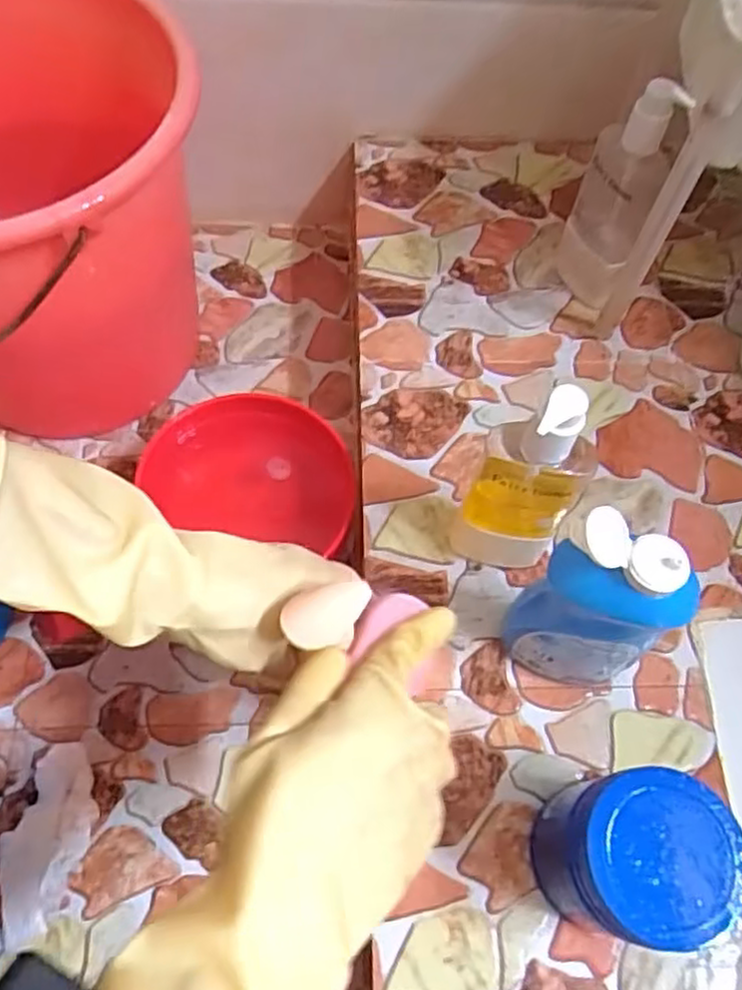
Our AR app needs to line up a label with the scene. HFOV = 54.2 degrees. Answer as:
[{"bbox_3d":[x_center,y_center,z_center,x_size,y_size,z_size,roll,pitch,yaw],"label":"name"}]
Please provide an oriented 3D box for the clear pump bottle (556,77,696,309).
[{"bbox_3d":[0.211,-0.253,0.637,0.060,0.210,0.052,18,63,5],"label":"clear pump bottle"}]

